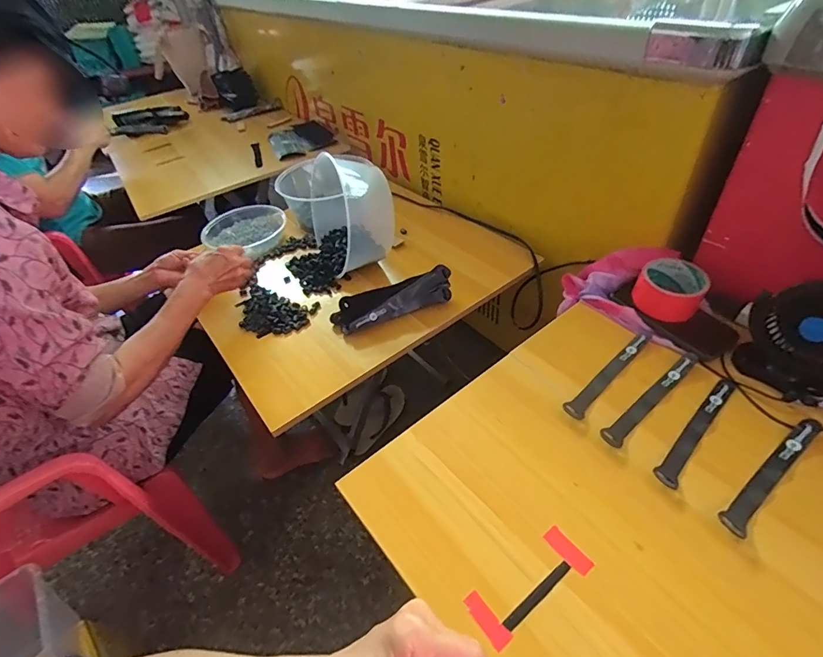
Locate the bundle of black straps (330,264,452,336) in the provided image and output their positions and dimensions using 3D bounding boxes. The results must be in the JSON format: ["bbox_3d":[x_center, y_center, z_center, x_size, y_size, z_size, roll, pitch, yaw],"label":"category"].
[{"bbox_3d":[-0.032,-0.042,0.745,0.215,0.065,0.059,-14,45,-7],"label":"bundle of black straps"}]

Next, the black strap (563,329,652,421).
[{"bbox_3d":[0.266,0.057,0.576,0.192,0.006,0.023,-37,52,-26],"label":"black strap"}]

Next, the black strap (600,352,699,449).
[{"bbox_3d":[0.303,0.083,0.540,0.195,0.008,0.024,-34,51,-24],"label":"black strap"}]

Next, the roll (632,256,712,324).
[{"bbox_3d":[0.369,-0.056,0.617,0.084,0.044,0.084,-4,45,4],"label":"roll"}]

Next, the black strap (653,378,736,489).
[{"bbox_3d":[0.337,0.116,0.508,0.023,0.006,0.187,33,57,33],"label":"black strap"}]

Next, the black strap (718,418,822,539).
[{"bbox_3d":[0.386,0.153,0.460,0.184,0.007,0.023,-32,50,-23],"label":"black strap"}]

